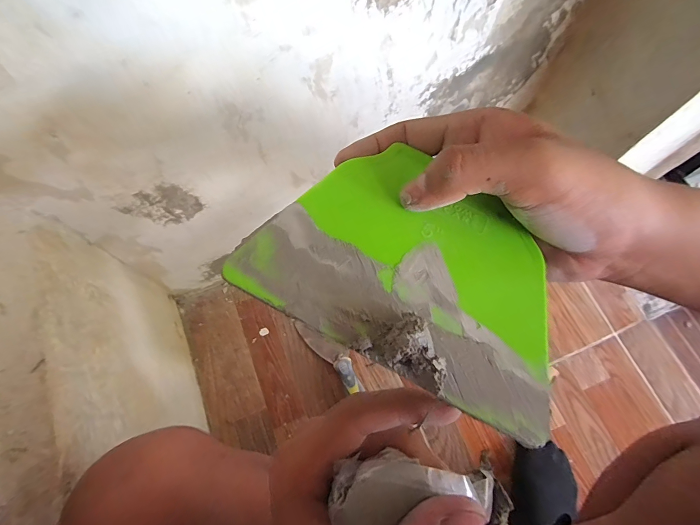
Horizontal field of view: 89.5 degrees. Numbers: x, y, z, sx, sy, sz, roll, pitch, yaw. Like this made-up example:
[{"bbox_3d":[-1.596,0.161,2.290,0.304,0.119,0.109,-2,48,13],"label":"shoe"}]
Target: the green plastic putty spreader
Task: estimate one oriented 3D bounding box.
[{"bbox_3d":[0.029,-0.003,0.145,0.121,0.008,0.096,28,61,5],"label":"green plastic putty spreader"}]

